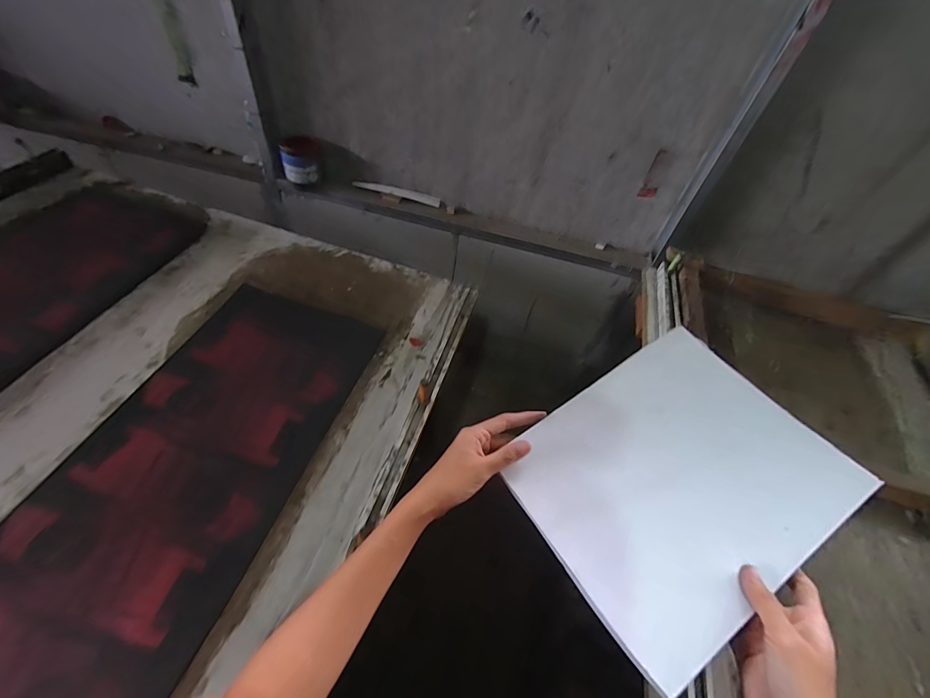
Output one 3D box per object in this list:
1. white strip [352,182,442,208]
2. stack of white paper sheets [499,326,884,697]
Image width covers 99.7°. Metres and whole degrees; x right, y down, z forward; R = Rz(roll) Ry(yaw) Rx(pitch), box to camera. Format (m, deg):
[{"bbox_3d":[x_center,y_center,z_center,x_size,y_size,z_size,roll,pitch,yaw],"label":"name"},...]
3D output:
[{"bbox_3d":[-0.211,-0.486,1.220,0.270,0.036,0.022,13,51,2],"label":"white strip"},{"bbox_3d":[0.192,0.115,0.365,0.260,0.017,0.214,-33,61,-12],"label":"stack of white paper sheets"}]

